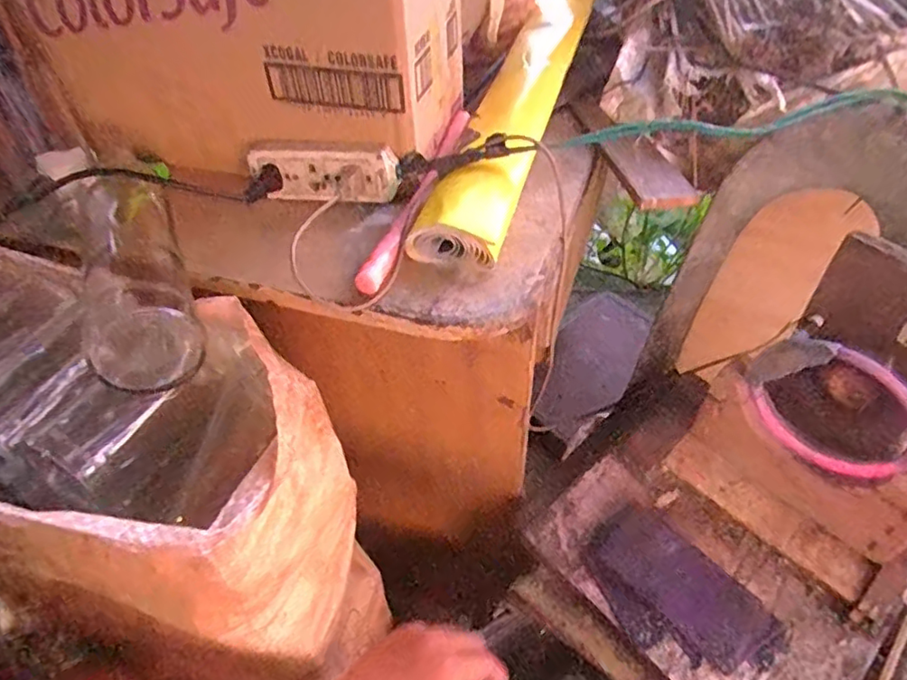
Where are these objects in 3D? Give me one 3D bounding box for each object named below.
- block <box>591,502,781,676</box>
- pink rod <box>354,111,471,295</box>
[{"bbox_3d":[0.219,0.234,0.584,0.072,0.026,0.162,-35,54,-25],"label":"block"},{"bbox_3d":[-0.030,-0.132,0.538,0.021,0.023,0.255,11,49,15],"label":"pink rod"}]

